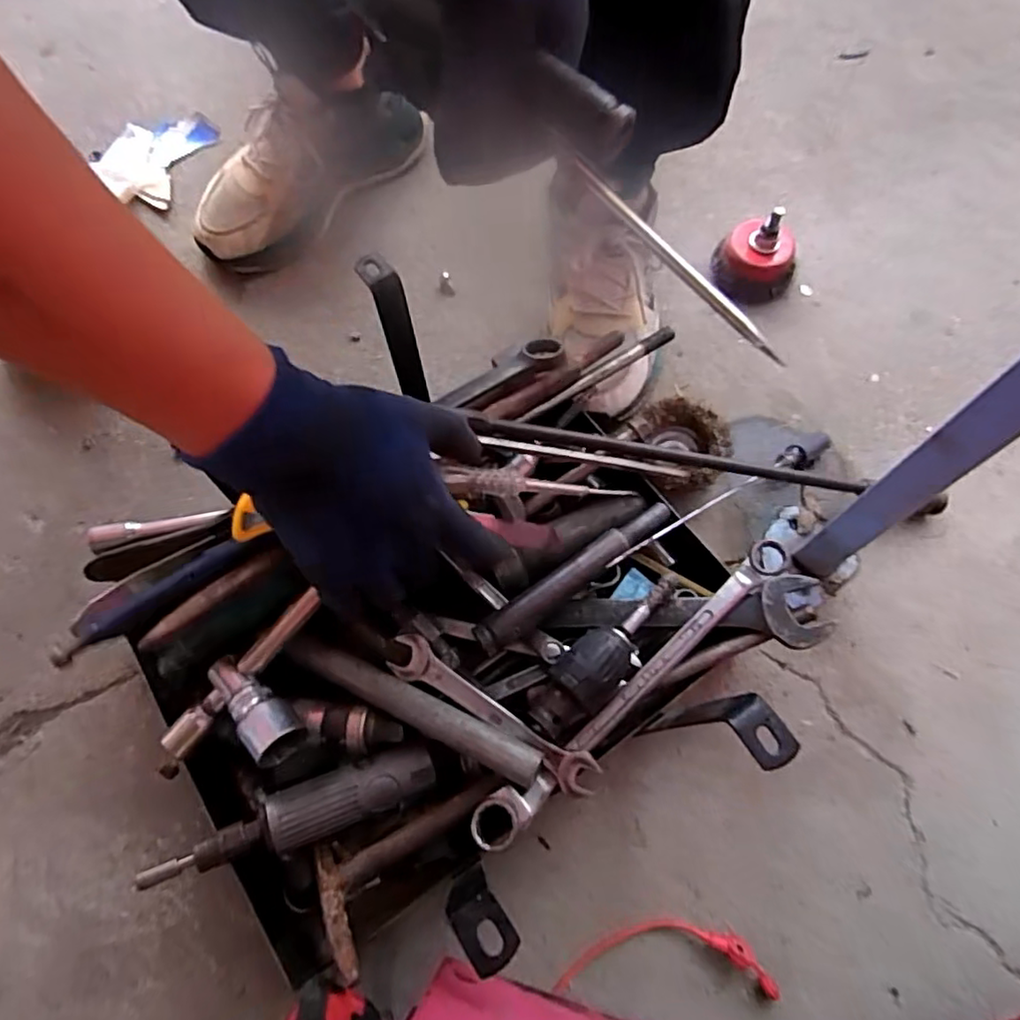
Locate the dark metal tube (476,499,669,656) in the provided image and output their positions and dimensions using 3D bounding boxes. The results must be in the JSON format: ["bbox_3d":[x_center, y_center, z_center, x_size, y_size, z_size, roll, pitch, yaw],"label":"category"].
[{"bbox_3d":[0.042,0.042,0.412,0.151,0.024,0.019,-35,75,-13],"label":"dark metal tube"}]

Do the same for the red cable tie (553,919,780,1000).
[{"bbox_3d":[0.089,0.263,0.370,0.122,0.019,0.036,0,70,-1],"label":"red cable tie"}]

